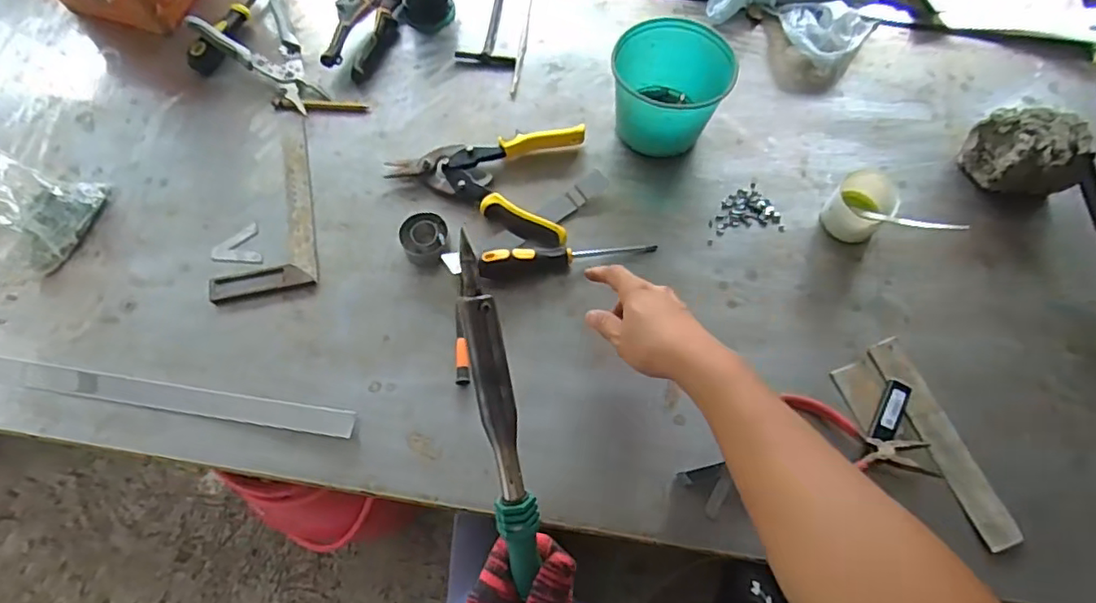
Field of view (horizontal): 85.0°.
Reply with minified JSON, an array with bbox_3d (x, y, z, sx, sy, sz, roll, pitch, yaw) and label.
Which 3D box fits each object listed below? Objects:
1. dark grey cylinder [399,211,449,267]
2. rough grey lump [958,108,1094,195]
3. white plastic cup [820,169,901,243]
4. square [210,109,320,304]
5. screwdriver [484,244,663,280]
[{"bbox_3d":[-0.138,-0.069,0.670,0.052,0.020,0.062,3,68,0],"label":"dark grey cylinder"},{"bbox_3d":[0.551,-0.169,0.696,0.109,0.076,0.090,12,68,4],"label":"rough grey lump"},{"bbox_3d":[0.353,-0.106,0.681,0.062,0.052,0.069,35,72,12],"label":"white plastic cup"},{"bbox_3d":[-0.329,-0.121,0.696,0.110,0.011,0.246,-10,68,-5],"label":"square"},{"bbox_3d":[0.022,-0.052,0.663,0.194,0.037,0.027,-11,69,-6],"label":"screwdriver"}]

